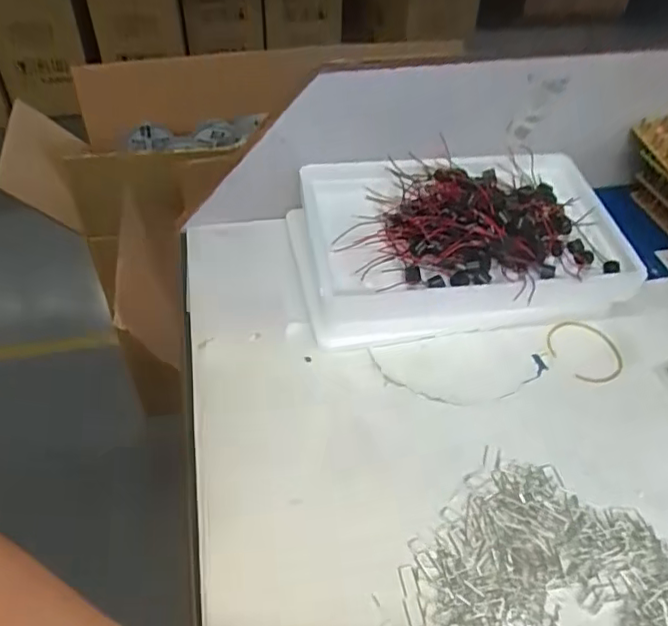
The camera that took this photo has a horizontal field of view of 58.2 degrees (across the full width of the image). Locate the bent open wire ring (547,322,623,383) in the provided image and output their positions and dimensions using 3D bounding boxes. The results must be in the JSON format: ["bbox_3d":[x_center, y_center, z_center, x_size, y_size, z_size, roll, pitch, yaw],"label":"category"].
[{"bbox_3d":[0.182,0.026,0.436,0.048,0.004,0.056,-13,47,-14],"label":"bent open wire ring"}]

